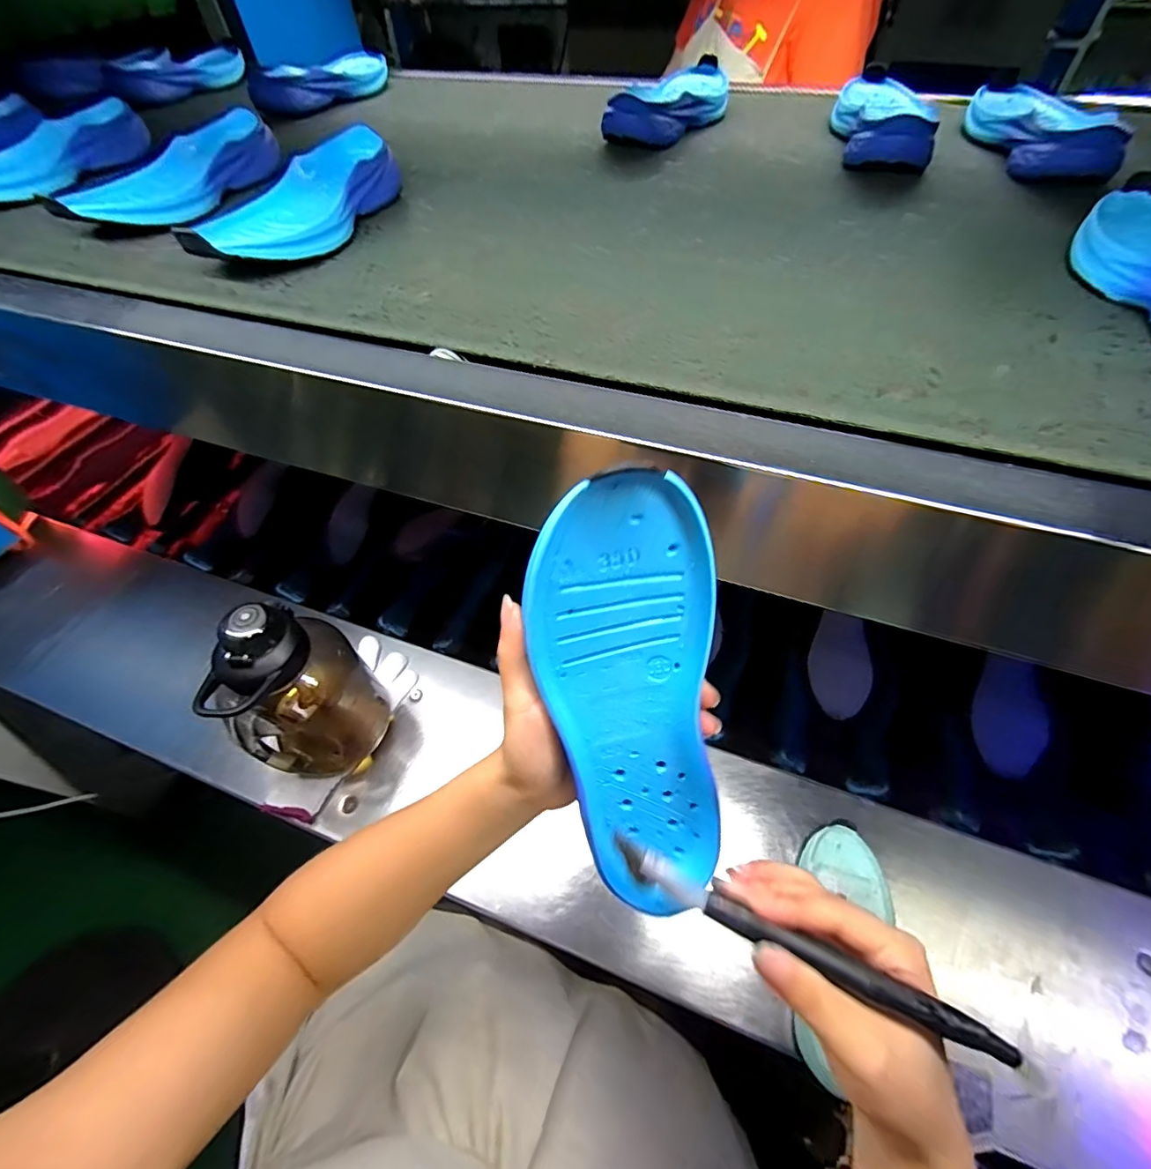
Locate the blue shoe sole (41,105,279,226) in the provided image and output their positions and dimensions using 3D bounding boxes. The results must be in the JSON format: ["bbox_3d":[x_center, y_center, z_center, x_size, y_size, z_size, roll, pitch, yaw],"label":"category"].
[{"bbox_3d":[-0.391,-0.397,0.488,0.088,0.042,0.227,13,56,11],"label":"blue shoe sole"}]

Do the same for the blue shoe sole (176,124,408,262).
[{"bbox_3d":[-0.240,-0.330,0.438,0.087,0.049,0.228,17,56,14],"label":"blue shoe sole"}]

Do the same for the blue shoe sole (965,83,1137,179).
[{"bbox_3d":[0.460,-0.466,0.512,0.096,0.037,0.220,12,55,11],"label":"blue shoe sole"}]

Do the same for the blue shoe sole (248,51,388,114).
[{"bbox_3d":[-0.353,-0.694,0.707,0.071,0.049,0.233,26,61,19],"label":"blue shoe sole"}]

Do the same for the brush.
[{"bbox_3d":[0.098,0.165,0.235,0.173,0.018,0.016,16,56,25],"label":"brush"}]

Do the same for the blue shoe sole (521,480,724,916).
[{"bbox_3d":[0.029,0.062,0.254,0.087,0.229,0.031,-10,18,-5],"label":"blue shoe sole"}]

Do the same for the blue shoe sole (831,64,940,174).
[{"bbox_3d":[0.329,-0.505,0.547,0.092,0.039,0.238,15,56,13],"label":"blue shoe sole"}]

